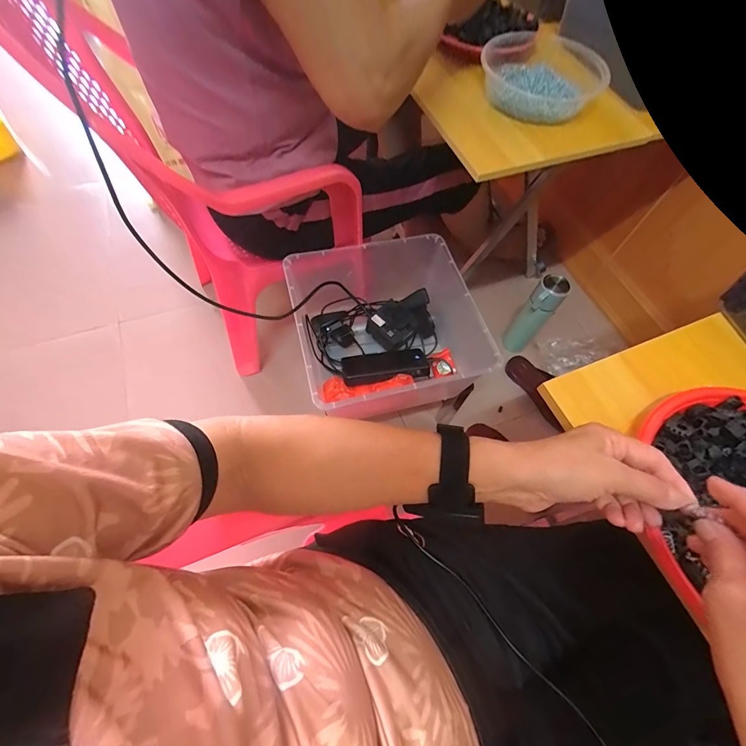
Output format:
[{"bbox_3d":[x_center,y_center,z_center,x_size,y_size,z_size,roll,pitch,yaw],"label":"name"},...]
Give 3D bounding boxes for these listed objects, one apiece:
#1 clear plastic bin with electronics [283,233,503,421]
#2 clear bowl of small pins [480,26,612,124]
[{"bbox_3d":[0.023,-0.082,0.689,0.314,0.155,0.294,-13,64,-10],"label":"clear plastic bin with electronics"},{"bbox_3d":[0.263,-0.481,0.580,0.174,0.053,0.207,14,62,3],"label":"clear bowl of small pins"}]

